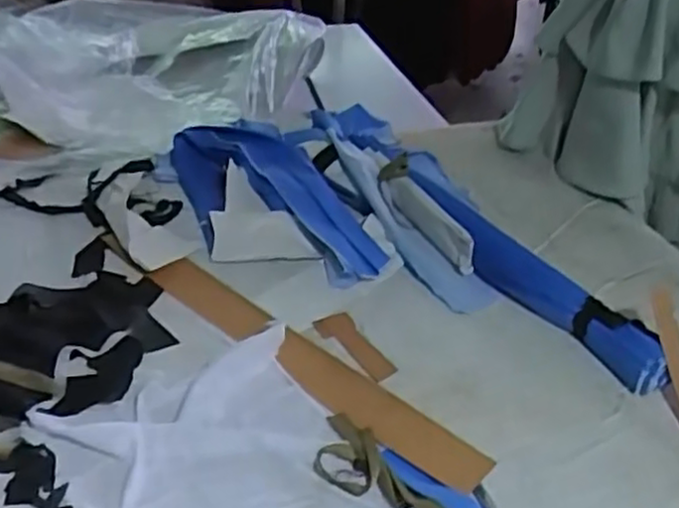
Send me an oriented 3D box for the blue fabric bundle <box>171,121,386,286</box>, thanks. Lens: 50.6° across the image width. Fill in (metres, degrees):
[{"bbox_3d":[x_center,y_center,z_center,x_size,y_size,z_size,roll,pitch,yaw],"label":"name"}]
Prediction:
[{"bbox_3d":[-0.081,-0.070,0.865,0.186,0.054,0.309,-9,39,-20],"label":"blue fabric bundle"}]

